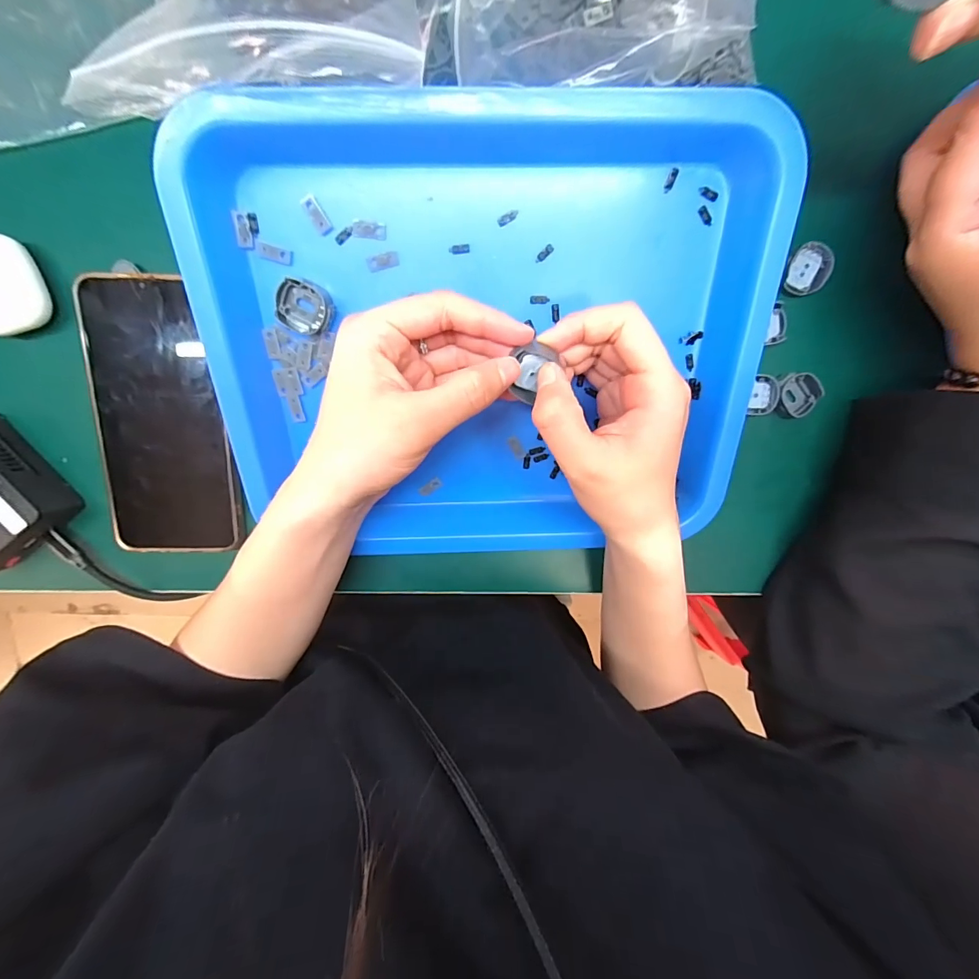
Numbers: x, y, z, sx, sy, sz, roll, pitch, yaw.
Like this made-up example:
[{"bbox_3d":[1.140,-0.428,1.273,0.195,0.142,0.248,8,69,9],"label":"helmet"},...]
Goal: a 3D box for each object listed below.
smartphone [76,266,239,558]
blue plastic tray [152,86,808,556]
[{"bbox_3d":[-0.200,-0.041,0.264,0.077,0.014,0.164,0,100,-1],"label":"smartphone"},{"bbox_3d":[0.000,-0.063,0.239,0.279,0.030,0.236,-2,116,-2],"label":"blue plastic tray"}]

